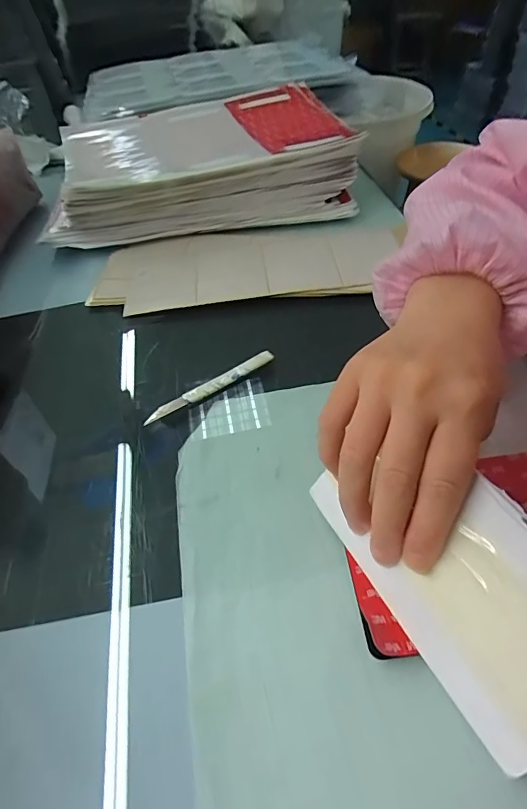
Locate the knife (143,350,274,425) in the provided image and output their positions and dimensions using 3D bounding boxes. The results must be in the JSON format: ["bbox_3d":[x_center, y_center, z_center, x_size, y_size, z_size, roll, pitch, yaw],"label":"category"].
[{"bbox_3d":[-0.039,-0.014,0.333,0.108,0.008,0.010,-29,52,-18],"label":"knife"}]

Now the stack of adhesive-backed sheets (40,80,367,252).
[{"bbox_3d":[-0.082,-0.291,0.533,0.340,0.072,0.251,-13,49,-5],"label":"stack of adhesive-backed sheets"}]

